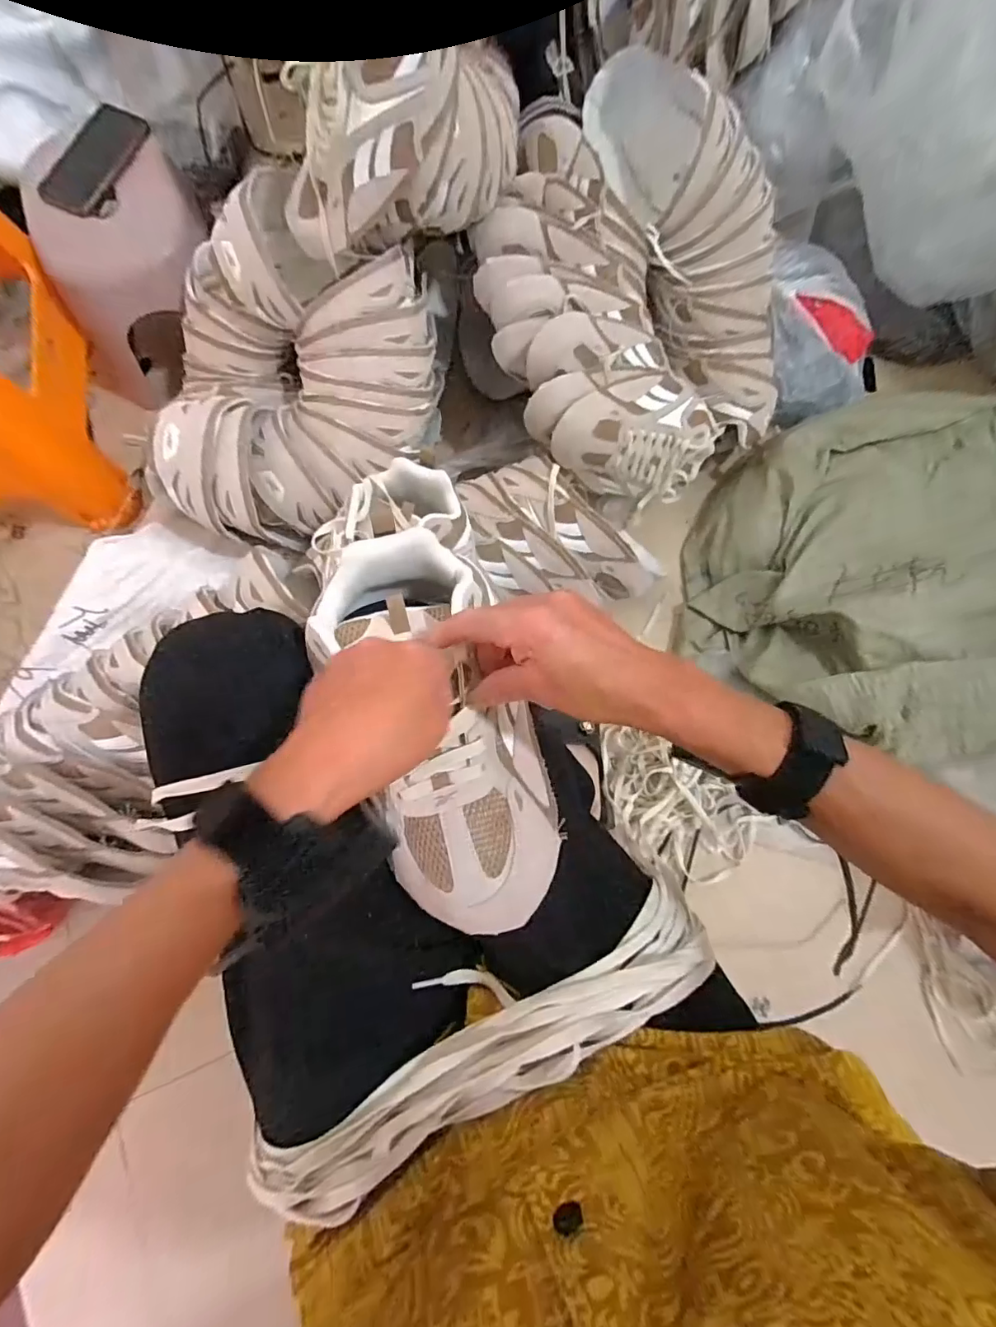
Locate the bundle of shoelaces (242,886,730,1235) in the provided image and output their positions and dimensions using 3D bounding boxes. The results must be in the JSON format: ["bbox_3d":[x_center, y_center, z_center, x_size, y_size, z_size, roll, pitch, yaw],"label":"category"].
[{"bbox_3d":[0.000,0.222,0.318,0.284,0.058,0.073,-28,80,-5],"label":"bundle of shoelaces"}]

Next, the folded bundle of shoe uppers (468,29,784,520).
[{"bbox_3d":[0.166,-0.495,0.684,0.390,0.177,0.495,-25,79,-4],"label":"folded bundle of shoe uppers"}]

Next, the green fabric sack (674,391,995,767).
[{"bbox_3d":[0.599,-0.133,0.675,0.668,0.165,0.456,-11,79,-1],"label":"green fabric sack"}]

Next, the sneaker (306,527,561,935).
[{"bbox_3d":[-0.035,0.037,0.327,0.105,0.085,0.245,-20,80,-3],"label":"sneaker"}]

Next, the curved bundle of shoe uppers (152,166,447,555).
[{"bbox_3d":[-0.242,-0.357,0.629,0.326,0.138,0.383,-10,79,-1],"label":"curved bundle of shoe uppers"}]

